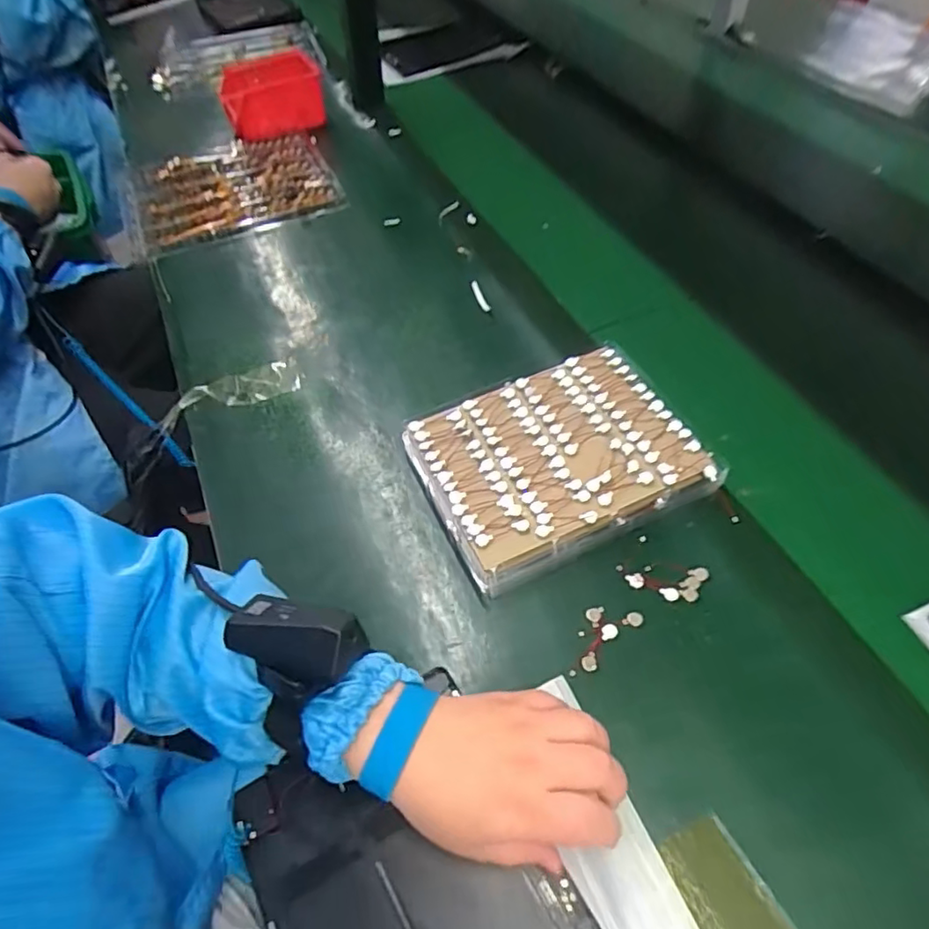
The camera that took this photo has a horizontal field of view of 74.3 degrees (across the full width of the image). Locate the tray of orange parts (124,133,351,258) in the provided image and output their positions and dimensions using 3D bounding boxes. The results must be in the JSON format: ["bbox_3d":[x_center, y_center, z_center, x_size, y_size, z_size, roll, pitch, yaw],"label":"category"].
[{"bbox_3d":[-0.315,-0.377,0.830,0.261,0.031,0.238,-17,55,-13],"label":"tray of orange parts"}]

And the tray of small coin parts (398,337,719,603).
[{"bbox_3d":[0.075,-0.006,0.509,0.215,0.042,0.169,-18,55,-14],"label":"tray of small coin parts"}]

